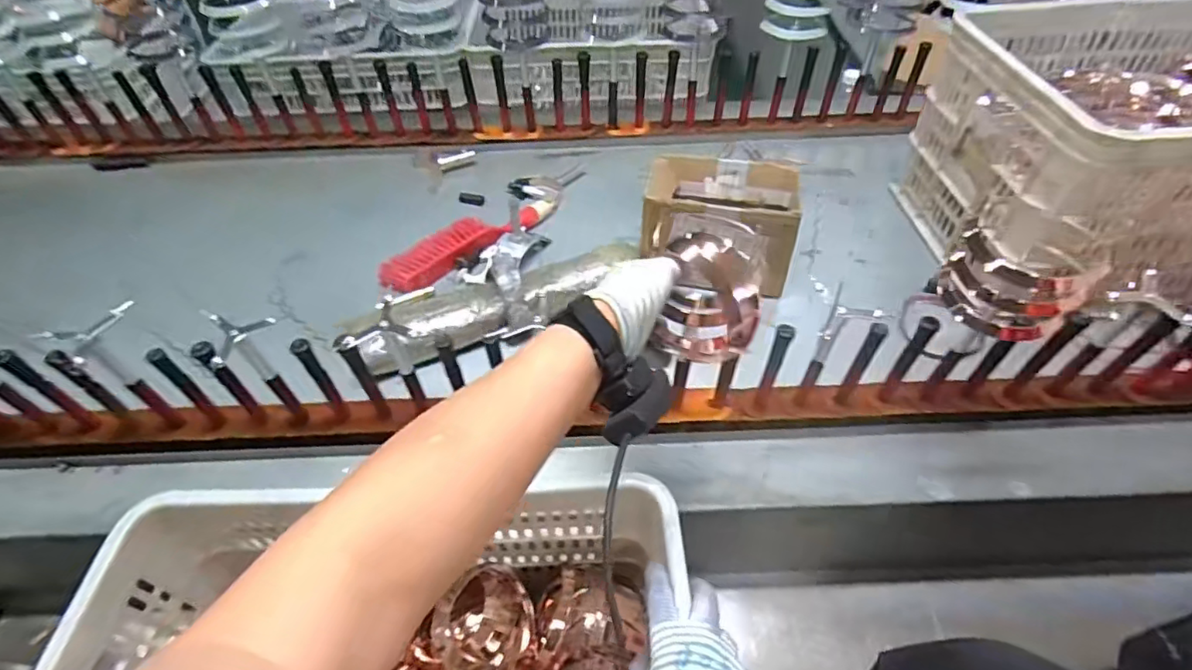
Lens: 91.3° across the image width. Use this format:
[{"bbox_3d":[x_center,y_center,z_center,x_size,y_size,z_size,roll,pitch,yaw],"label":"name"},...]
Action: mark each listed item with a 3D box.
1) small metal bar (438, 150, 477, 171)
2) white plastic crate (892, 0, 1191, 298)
[{"bbox_3d":[-0.263,-0.331,1.101,0.075,0.026,0.019,-27,53,-20],"label":"small metal bar"},{"bbox_3d":[0.774,-0.264,0.821,0.524,0.257,0.374,-6,49,-3],"label":"white plastic crate"}]

